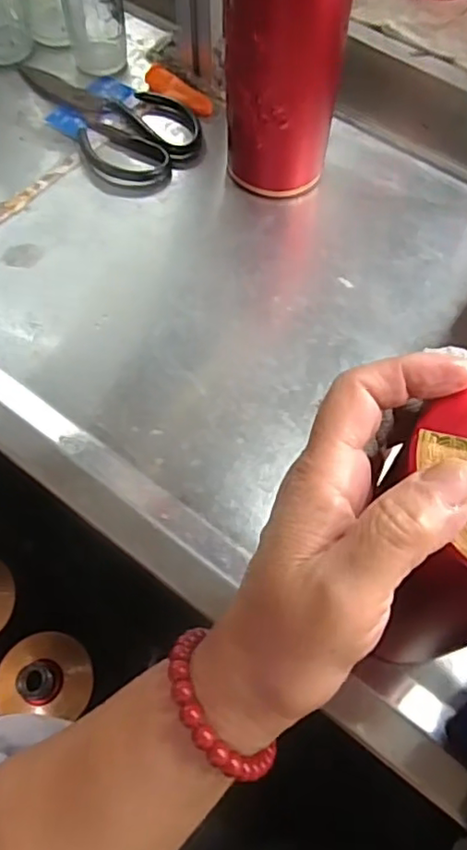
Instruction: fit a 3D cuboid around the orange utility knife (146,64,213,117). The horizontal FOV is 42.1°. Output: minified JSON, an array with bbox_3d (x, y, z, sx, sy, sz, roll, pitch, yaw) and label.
[{"bbox_3d":[-0.053,-0.311,0.566,0.030,0.009,0.079,-42,73,-16],"label":"orange utility knife"}]

